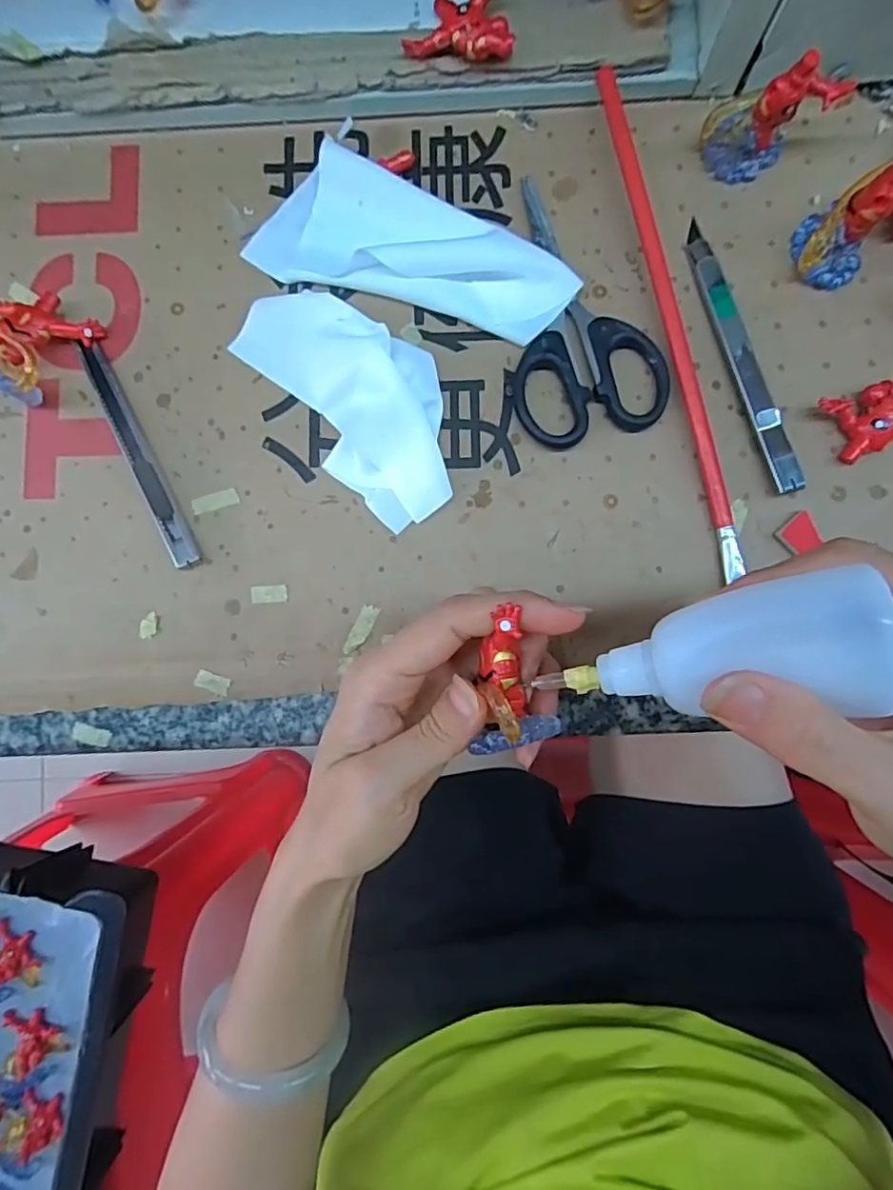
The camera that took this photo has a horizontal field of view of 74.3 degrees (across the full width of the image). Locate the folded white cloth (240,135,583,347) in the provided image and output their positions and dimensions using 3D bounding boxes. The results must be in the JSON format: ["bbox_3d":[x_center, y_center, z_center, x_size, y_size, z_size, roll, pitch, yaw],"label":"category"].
[{"bbox_3d":[-0.014,-0.164,0.271,0.147,0.016,0.061,17,86,3],"label":"folded white cloth"}]

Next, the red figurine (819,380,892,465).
[{"bbox_3d":[0.186,-0.077,0.258,0.035,0.016,0.029,-20,85,0],"label":"red figurine"}]

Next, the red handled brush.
[{"bbox_3d":[0.100,-0.123,0.265,0.008,0.014,0.234,-13,85,0],"label":"red handled brush"}]

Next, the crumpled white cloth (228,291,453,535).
[{"bbox_3d":[-0.038,-0.091,0.259,0.062,0.026,0.121,-37,86,-1],"label":"crumpled white cloth"}]

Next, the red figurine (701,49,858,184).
[{"bbox_3d":[0.142,-0.208,0.256,0.050,0.048,0.026,16,86,3],"label":"red figurine"}]

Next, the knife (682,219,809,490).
[{"bbox_3d":[0.133,-0.109,0.264,0.014,0.013,0.132,-15,85,0],"label":"knife"}]

